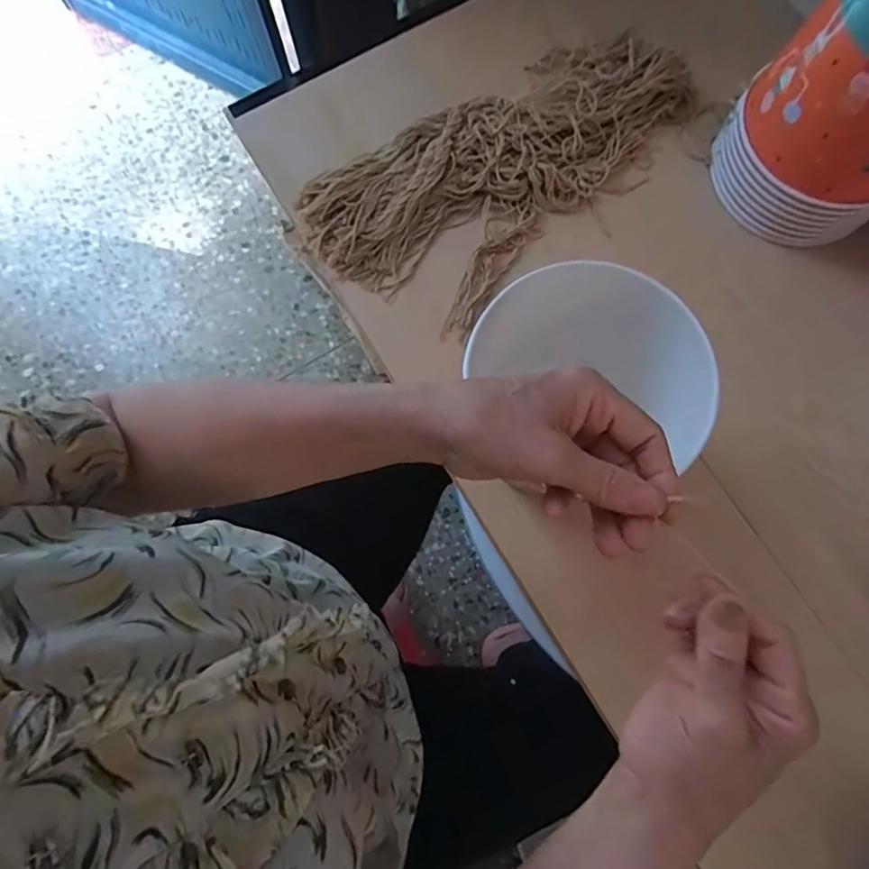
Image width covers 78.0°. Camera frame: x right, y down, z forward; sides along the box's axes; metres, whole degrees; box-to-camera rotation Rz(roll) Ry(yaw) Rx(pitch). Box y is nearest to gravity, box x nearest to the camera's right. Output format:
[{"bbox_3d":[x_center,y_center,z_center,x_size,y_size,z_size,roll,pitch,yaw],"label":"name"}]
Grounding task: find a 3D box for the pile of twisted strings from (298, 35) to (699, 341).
[{"bbox_3d":[0.067,-0.270,0.524,0.388,0.025,0.188,-44,80,-8],"label":"pile of twisted strings"}]

